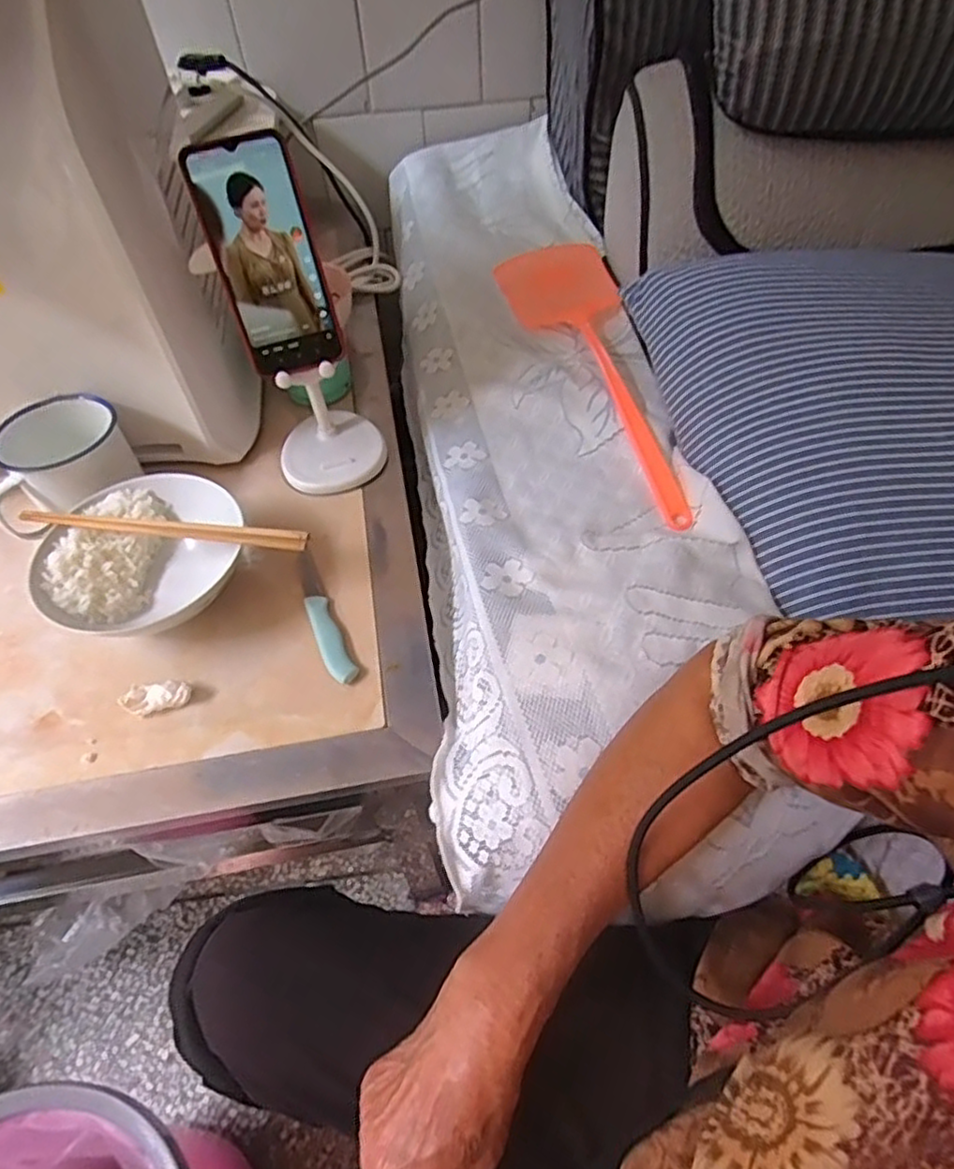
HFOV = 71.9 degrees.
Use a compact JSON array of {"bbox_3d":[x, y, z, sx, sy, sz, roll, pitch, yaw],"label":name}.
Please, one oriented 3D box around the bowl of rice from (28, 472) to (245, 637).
[{"bbox_3d":[-0.257,-0.019,0.521,0.142,0.060,0.133,-2,52,2],"label":"bowl of rice"}]

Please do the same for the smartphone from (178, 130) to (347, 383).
[{"bbox_3d":[-0.158,-0.244,0.502,0.073,0.162,0.008,-17,33,-8],"label":"smartphone"}]

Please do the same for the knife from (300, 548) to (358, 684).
[{"bbox_3d":[-0.124,0.021,0.518,0.019,0.011,0.137,-22,54,-14],"label":"knife"}]

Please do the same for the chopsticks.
[{"bbox_3d":[-0.238,-0.042,0.497,0.226,0.010,0.014,6,53,8],"label":"chopsticks"}]

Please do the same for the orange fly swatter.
[{"bbox_3d":[0.131,-0.232,0.675,0.119,0.018,0.449,-12,52,-6],"label":"orange fly swatter"}]

